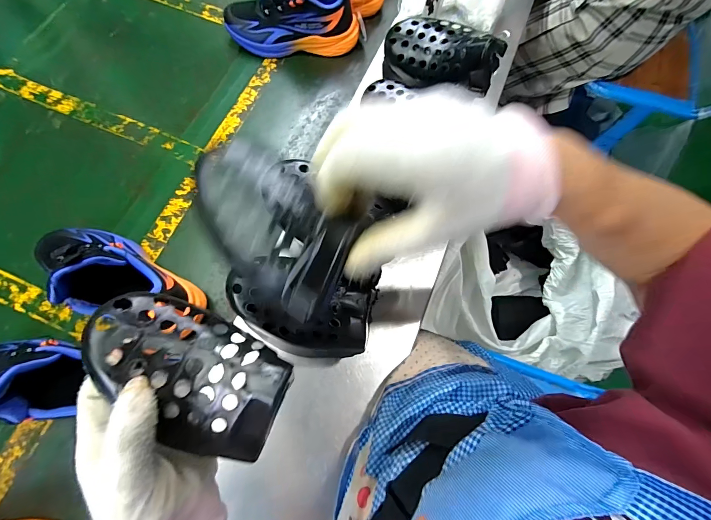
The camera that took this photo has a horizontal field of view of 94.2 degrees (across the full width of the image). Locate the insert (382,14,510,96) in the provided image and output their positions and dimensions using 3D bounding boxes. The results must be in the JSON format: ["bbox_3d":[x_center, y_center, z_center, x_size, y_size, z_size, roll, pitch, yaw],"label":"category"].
[{"bbox_3d":[0.106,-0.253,0.398,0.136,0.072,0.072,34,73,8],"label":"insert"}]

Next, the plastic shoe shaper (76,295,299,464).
[{"bbox_3d":[-0.110,0.076,0.217,0.126,0.035,0.079,25,73,8],"label":"plastic shoe shaper"}]

